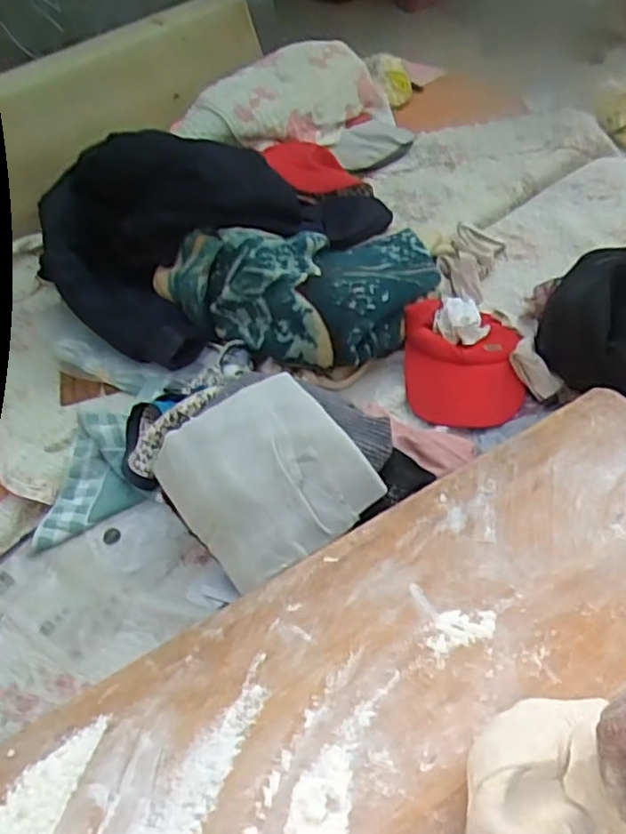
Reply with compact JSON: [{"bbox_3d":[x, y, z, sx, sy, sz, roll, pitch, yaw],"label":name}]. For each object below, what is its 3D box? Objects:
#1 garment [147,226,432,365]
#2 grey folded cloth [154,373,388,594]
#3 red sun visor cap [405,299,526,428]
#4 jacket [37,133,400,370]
[{"bbox_3d":[-0.003,-0.205,1.032,0.433,0.145,0.272,-19,49,-10],"label":"garment"},{"bbox_3d":[-0.061,0.065,0.754,0.204,0.052,0.225,-40,63,-1],"label":"grey folded cloth"},{"bbox_3d":[0.227,-0.087,1.012,0.169,0.120,0.178,0,49,7],"label":"red sun visor cap"},{"bbox_3d":[-0.180,-0.354,1.111,0.545,0.229,0.350,-38,55,-24],"label":"jacket"}]

